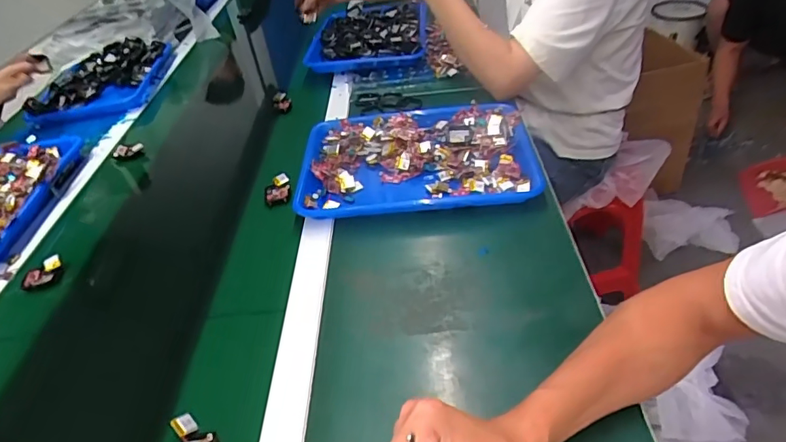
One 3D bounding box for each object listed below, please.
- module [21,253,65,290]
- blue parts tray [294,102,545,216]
[{"bbox_3d":[-0.469,0.071,0.678,0.052,0.017,0.040,-36,45,-27],"label":"module"},{"bbox_3d":[0.033,-0.095,0.746,0.331,0.035,0.244,-6,39,6],"label":"blue parts tray"}]

